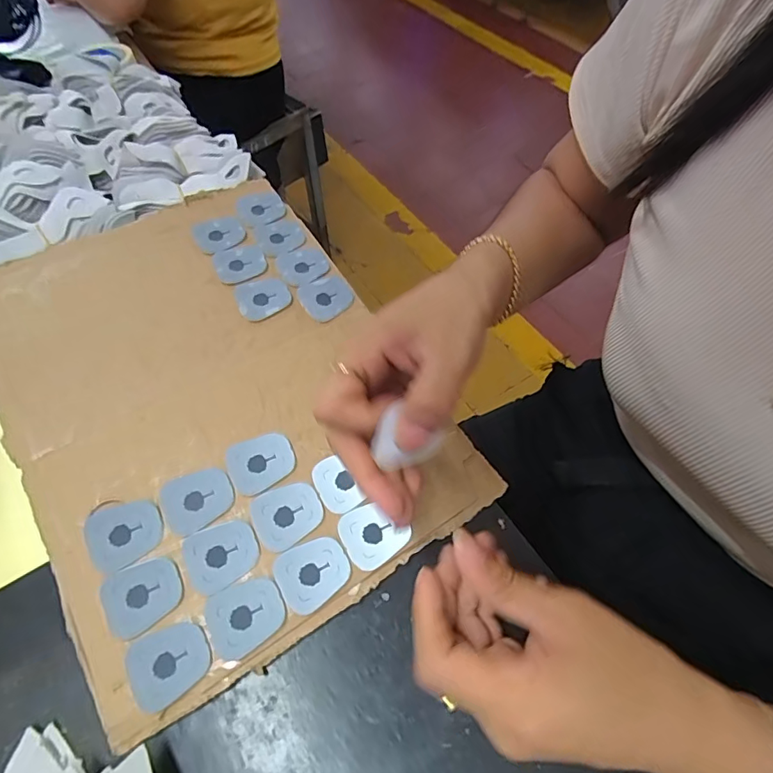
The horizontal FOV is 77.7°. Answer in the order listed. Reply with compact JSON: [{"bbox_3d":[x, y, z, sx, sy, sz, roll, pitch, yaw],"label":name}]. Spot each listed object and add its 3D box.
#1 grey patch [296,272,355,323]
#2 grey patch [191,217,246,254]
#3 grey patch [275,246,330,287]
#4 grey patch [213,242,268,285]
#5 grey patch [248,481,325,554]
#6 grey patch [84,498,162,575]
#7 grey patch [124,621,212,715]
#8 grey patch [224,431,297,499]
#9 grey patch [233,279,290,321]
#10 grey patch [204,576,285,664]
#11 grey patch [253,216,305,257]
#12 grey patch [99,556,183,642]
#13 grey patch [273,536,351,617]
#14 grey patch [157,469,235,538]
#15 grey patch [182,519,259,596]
[{"bbox_3d":[-0.045,-0.068,0.359,0.040,0.004,0.034,-32,68,-19],"label":"grey patch"},{"bbox_3d":[-0.132,-0.121,0.379,0.038,0.004,0.033,-22,65,-16],"label":"grey patch"},{"bbox_3d":[-0.066,-0.095,0.374,0.040,0.004,0.035,-37,70,-21],"label":"grey patch"},{"bbox_3d":[-0.113,-0.096,0.366,0.038,0.004,0.035,-25,66,-17],"label":"grey patch"},{"bbox_3d":[-0.057,0.073,0.276,0.039,0.004,0.033,-21,65,-15],"label":"grey patch"},{"bbox_3d":[-0.147,0.080,0.268,0.038,0.005,0.036,-26,66,-17],"label":"grey patch"},{"bbox_3d":[-0.110,0.138,0.241,0.038,0.004,0.033,-25,66,-17],"label":"grey patch"},{"bbox_3d":[-0.076,0.046,0.291,0.038,0.004,0.033,-21,65,-15],"label":"grey patch"},{"bbox_3d":[-0.090,-0.065,0.353,0.038,0.004,0.032,-21,65,-15],"label":"grey patch"},{"bbox_3d":[-0.075,0.120,0.252,0.039,0.004,0.033,-22,65,-15],"label":"grey patch"},{"bbox_3d":[-0.086,-0.121,0.388,0.034,0.004,0.043,44,59,15],"label":"grey patch"},{"bbox_3d":[-0.129,0.110,0.254,0.039,0.004,0.033,-20,65,-15],"label":"grey patch"},{"bbox_3d":[-0.040,0.102,0.263,0.038,0.004,0.032,-26,66,-17],"label":"grey patch"},{"bbox_3d":[-0.110,0.065,0.277,0.040,0.004,0.033,-19,64,-14],"label":"grey patch"},{"bbox_3d":[-0.092,0.092,0.264,0.039,0.004,0.033,-21,65,-15],"label":"grey patch"}]

